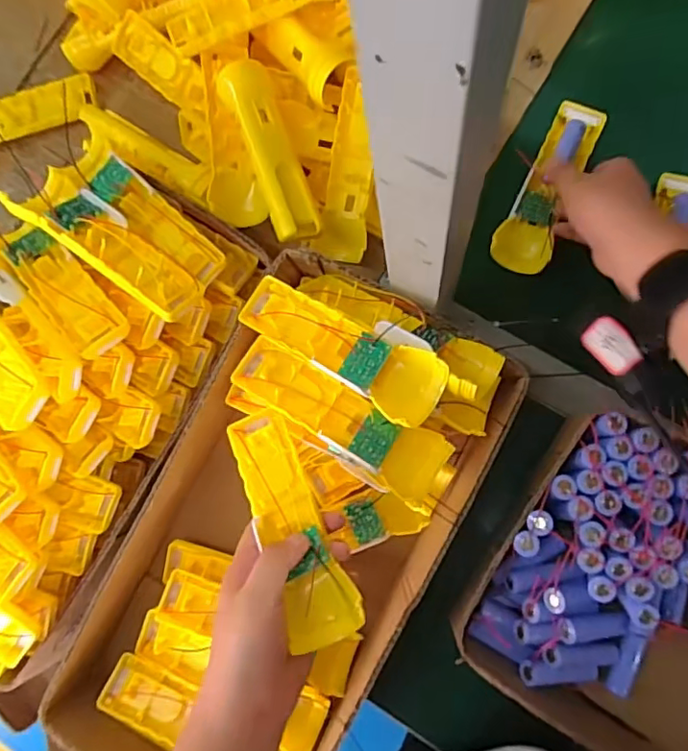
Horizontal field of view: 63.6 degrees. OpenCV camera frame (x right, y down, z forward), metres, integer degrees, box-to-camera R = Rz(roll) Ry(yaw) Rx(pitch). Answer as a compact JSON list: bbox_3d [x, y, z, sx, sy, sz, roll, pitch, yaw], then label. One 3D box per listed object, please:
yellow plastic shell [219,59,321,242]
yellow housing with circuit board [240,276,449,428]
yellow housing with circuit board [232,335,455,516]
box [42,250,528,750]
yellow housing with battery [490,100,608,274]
[{"bbox_3d":[-0.063,-0.192,0.473,0.043,0.023,0.168,-19,81,-21],"label":"yellow plastic shell"},{"bbox_3d":[-0.007,-0.024,0.397,0.161,0.028,0.048,30,86,22],"label":"yellow housing with circuit board"},{"bbox_3d":[-0.001,0.028,0.397,0.166,0.024,0.049,35,86,5],"label":"yellow housing with circuit board"},{"bbox_3d":[-0.042,0.122,0.441,0.215,0.151,0.392,27,86,5],"label":"box"},{"bbox_3d":[0.186,-0.173,0.500,0.048,0.022,0.167,25,86,5],"label":"yellow housing with battery"}]

